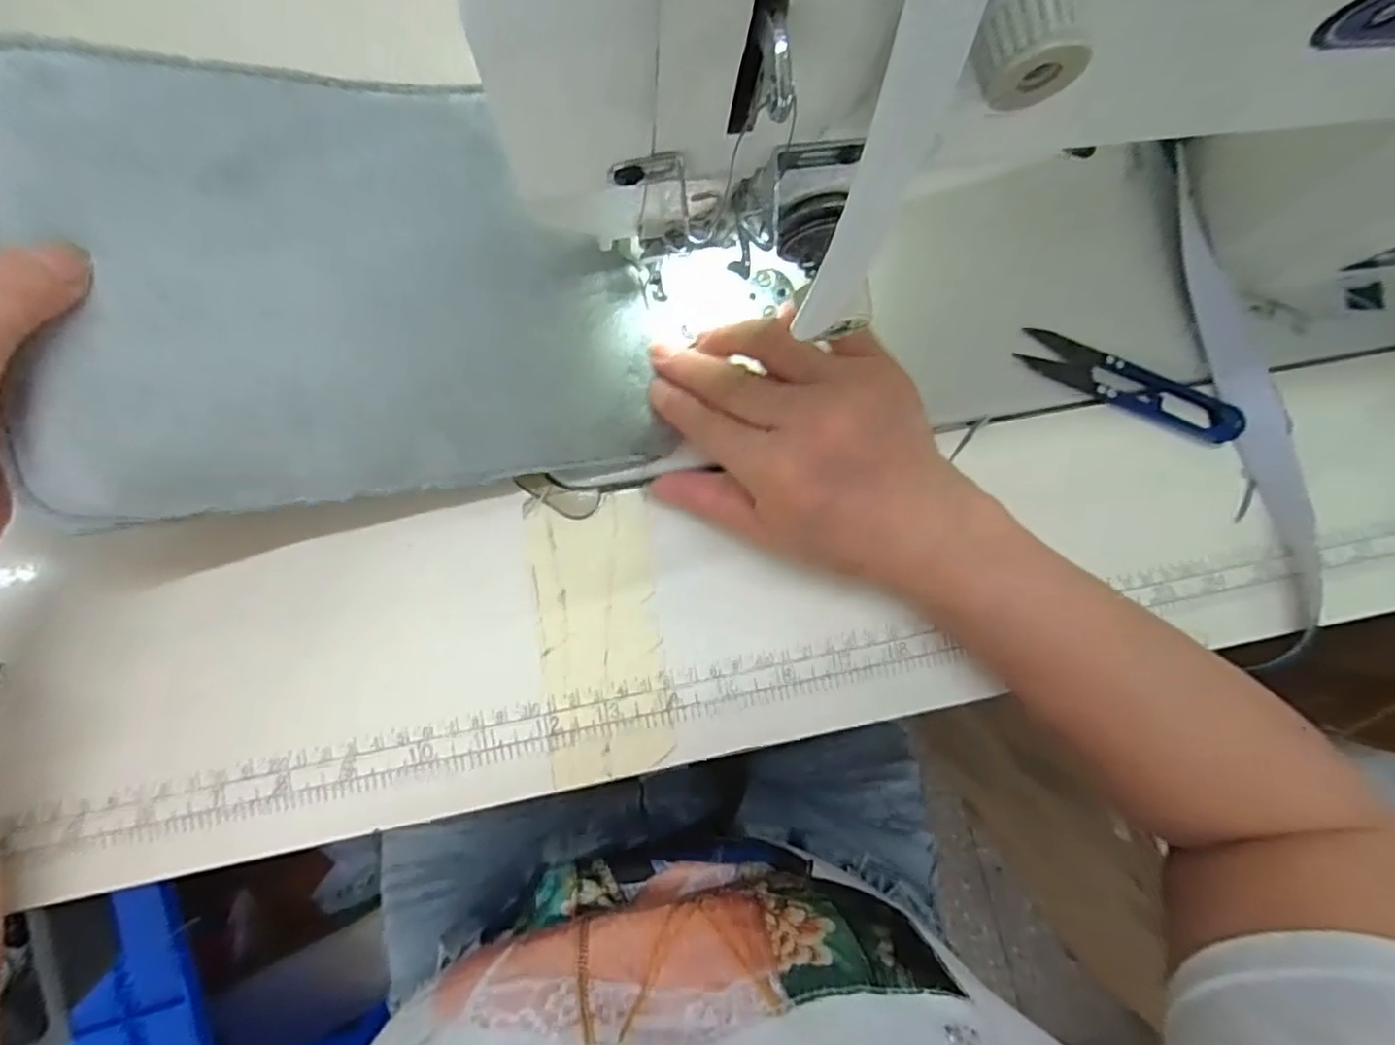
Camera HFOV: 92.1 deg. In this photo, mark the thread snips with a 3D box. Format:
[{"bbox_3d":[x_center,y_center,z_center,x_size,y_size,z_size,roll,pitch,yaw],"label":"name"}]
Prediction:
[{"bbox_3d":[0.198,-0.062,0.306,0.103,0.010,0.023,19,86,-5],"label":"thread snips"}]

